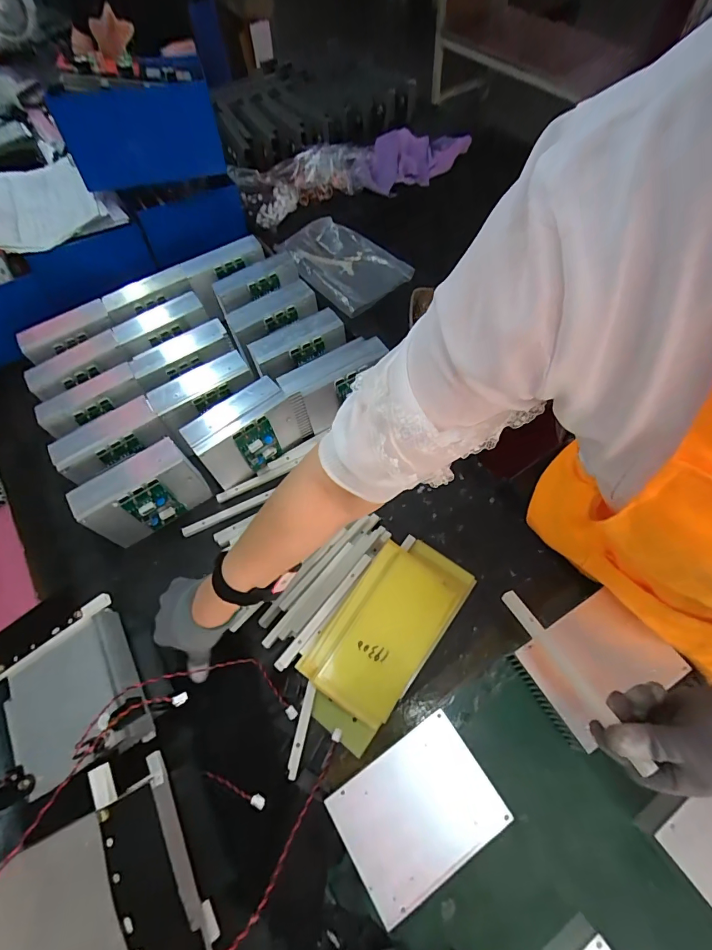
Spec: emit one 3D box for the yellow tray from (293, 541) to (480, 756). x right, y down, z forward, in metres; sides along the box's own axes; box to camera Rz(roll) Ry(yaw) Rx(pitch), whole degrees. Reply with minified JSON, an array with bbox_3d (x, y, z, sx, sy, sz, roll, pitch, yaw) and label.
[{"bbox_3d":[0.037,0.207,0.566,0.131,0.017,0.265,39,71,6],"label":"yellow tray"}]

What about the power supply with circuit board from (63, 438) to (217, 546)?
[{"bbox_3d":[-0.314,0.032,0.635,0.169,0.123,0.063,-28,63,-11],"label":"power supply with circuit board"}]

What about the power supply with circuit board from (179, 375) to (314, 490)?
[{"bbox_3d":[-0.171,-0.067,0.674,0.167,0.113,0.076,-34,64,-14],"label":"power supply with circuit board"}]

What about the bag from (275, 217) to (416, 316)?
[{"bbox_3d":[-0.029,-0.460,0.912,0.174,0.025,0.255,-43,74,-12],"label":"bag"}]

